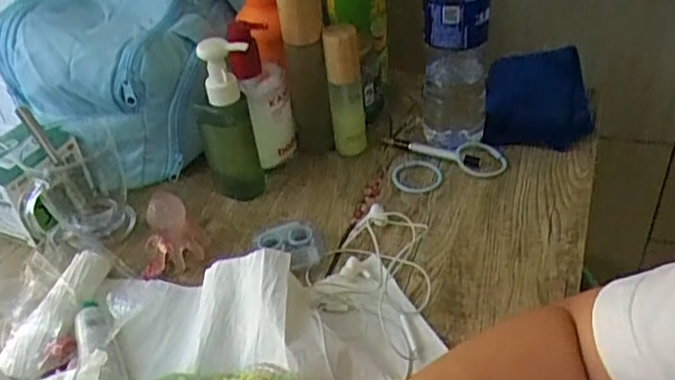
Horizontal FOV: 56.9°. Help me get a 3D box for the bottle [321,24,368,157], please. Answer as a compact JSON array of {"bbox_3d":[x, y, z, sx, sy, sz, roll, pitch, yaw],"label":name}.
[{"bbox_3d":[0.008,-0.095,0.628,0.035,0.141,0.044,-4,38,3],"label":"bottle"}]

